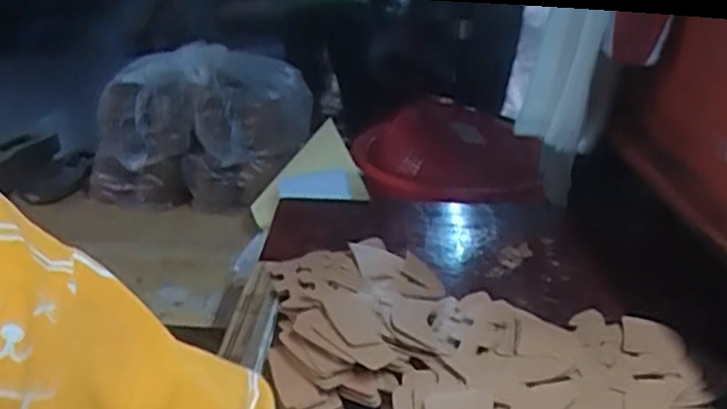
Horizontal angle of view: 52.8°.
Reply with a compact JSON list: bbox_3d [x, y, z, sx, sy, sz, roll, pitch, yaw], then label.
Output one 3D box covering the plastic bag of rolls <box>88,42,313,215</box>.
[{"bbox_3d":[-0.293,-0.150,1.386,0.380,0.258,0.210,2,24,3],"label":"plastic bag of rolls"}]

